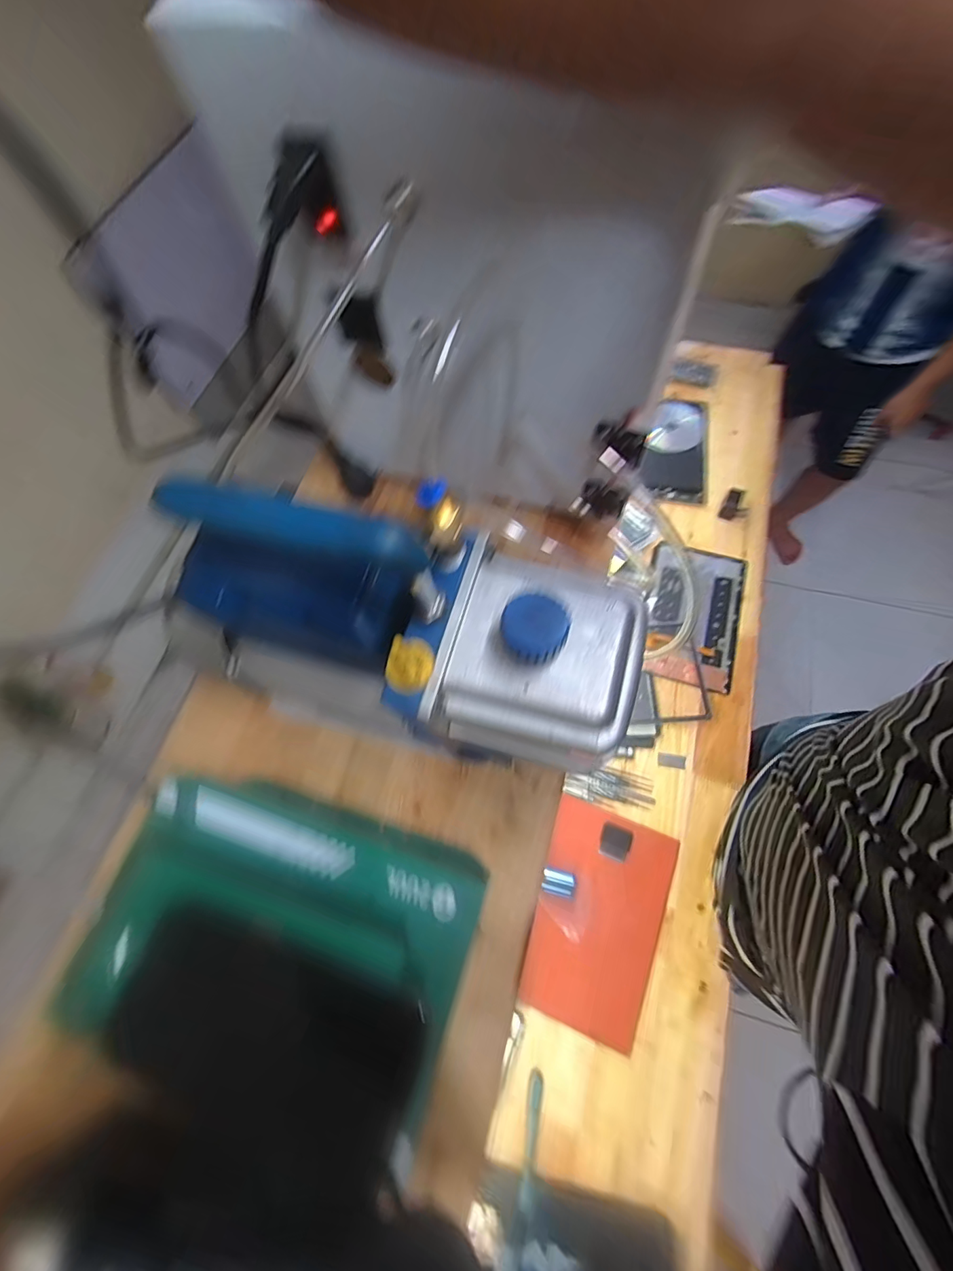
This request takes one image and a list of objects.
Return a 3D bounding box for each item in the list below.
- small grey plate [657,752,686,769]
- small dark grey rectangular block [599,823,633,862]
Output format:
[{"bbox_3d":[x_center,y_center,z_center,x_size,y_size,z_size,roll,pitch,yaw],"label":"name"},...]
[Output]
[{"bbox_3d":[0.265,0.170,0.648,0.037,0.004,0.018,9,68,7],"label":"small grey plate"},{"bbox_3d":[0.178,0.265,0.613,0.038,0.004,0.039,21,70,11],"label":"small dark grey rectangular block"}]

